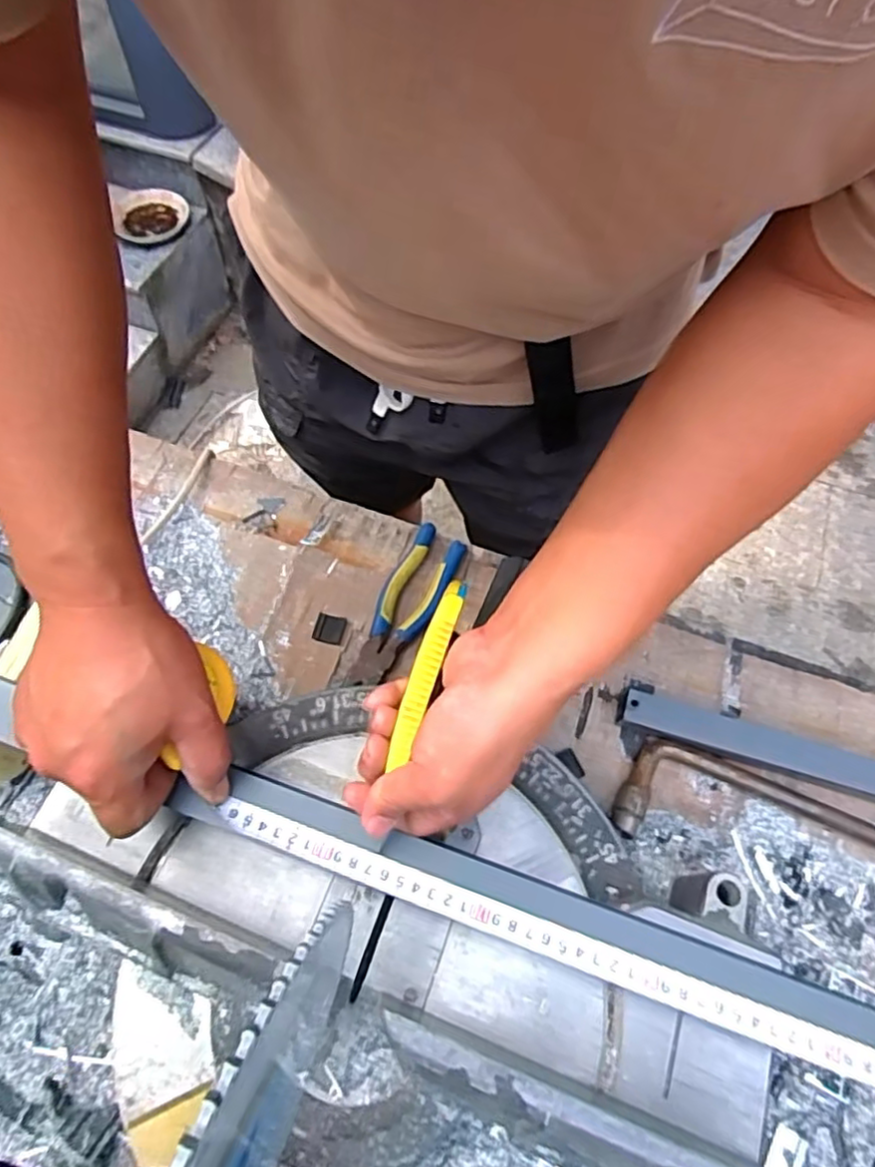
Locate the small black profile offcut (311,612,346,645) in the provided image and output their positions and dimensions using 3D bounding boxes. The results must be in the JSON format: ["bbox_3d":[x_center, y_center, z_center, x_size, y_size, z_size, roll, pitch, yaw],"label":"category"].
[{"bbox_3d":[-0.095,0.040,0.574,0.028,0.005,0.026,16,64,6],"label":"small black profile offcut"}]

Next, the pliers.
[{"bbox_3d":[-0.023,0.019,0.576,0.058,0.020,0.154,14,64,5],"label":"pliers"}]

